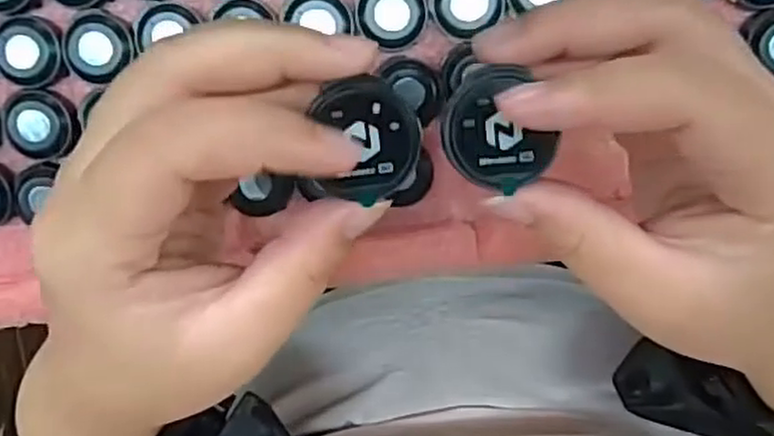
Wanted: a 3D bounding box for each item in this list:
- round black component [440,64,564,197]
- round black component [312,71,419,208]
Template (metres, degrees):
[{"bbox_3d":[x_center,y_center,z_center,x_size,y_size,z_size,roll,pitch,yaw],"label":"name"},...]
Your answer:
[{"bbox_3d":[0.027,-0.022,0.183,0.026,0.004,0.031,-34,97,5],"label":"round black component"},{"bbox_3d":[-0.004,-0.019,0.177,0.025,0.004,0.028,-1,99,1],"label":"round black component"}]

